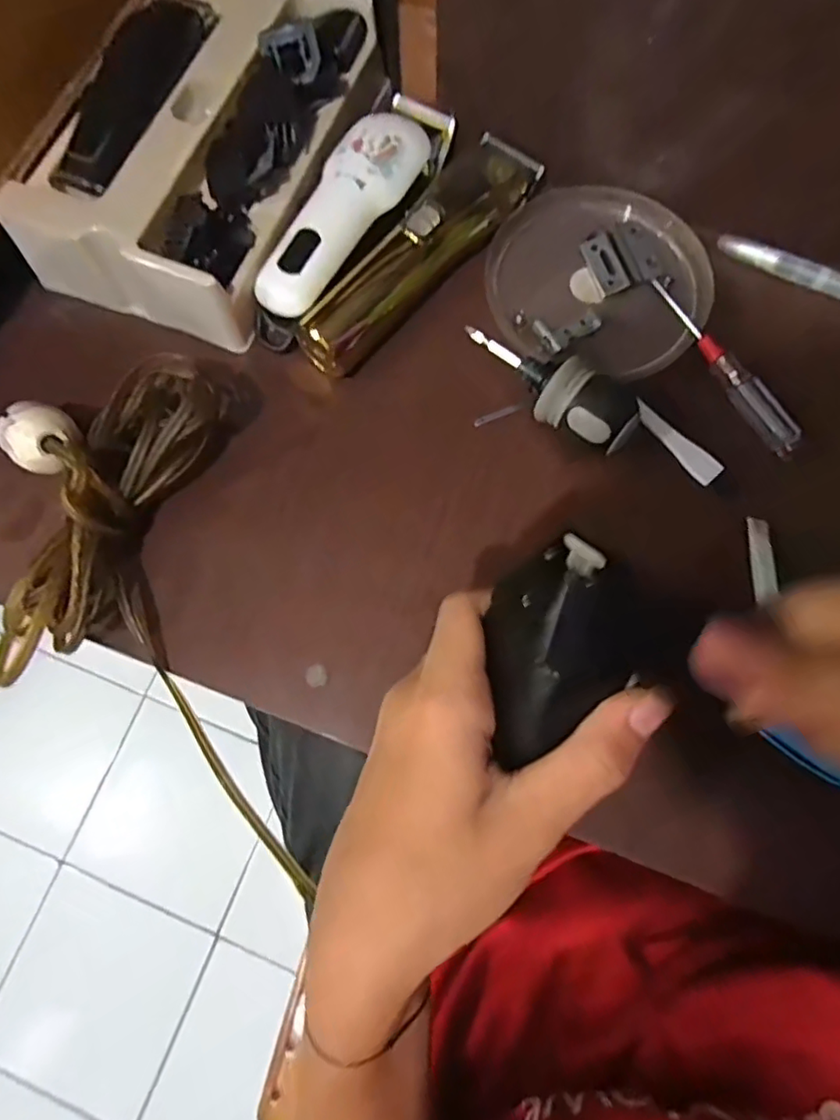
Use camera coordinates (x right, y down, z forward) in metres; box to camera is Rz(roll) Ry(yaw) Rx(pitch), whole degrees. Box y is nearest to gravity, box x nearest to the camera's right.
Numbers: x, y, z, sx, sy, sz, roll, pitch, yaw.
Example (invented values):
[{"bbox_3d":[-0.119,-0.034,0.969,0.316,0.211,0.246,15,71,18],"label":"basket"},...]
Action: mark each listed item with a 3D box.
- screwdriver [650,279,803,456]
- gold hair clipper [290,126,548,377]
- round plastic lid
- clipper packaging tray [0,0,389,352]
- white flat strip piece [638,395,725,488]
[{"bbox_3d":[0.173,-0.113,0.339,0.015,0.011,0.122,-32,77,-7],"label":"screwdriver"},{"bbox_3d":[0.004,-0.184,0.348,0.045,0.034,0.182,37,79,10],"label":"gold hair clipper"},{"bbox_3d":[0.109,-0.171,0.359,0.129,0.019,0.121,-2,73,5],"label":"round plastic lid"},{"bbox_3d":[-0.125,-0.257,0.358,0.143,0.048,0.235,22,76,7],"label":"clipper packaging tray"},{"bbox_3d":[0.146,-0.068,0.335,0.015,0.004,0.060,-38,77,-9],"label":"white flat strip piece"}]

